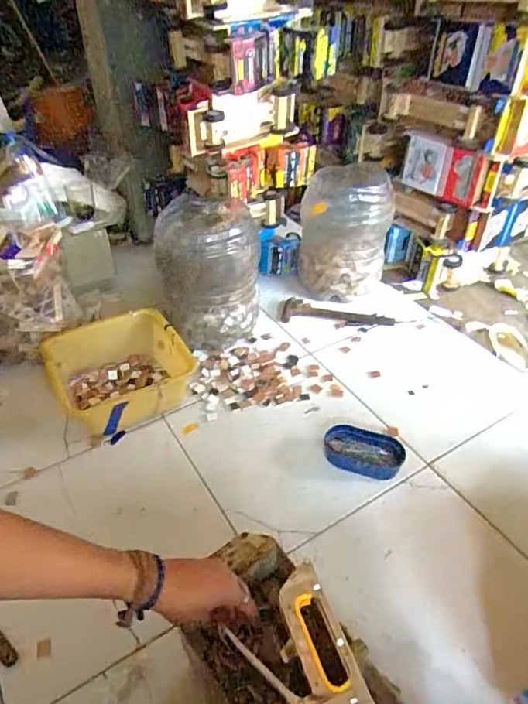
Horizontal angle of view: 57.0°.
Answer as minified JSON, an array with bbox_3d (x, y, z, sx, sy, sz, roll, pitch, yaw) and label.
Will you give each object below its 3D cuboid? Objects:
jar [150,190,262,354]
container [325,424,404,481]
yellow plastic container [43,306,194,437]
[{"bbox_3d":[-0.137,-0.186,1.204,0.223,0.313,0.250,-7,42,-9],"label":"jar"},{"bbox_3d":[0.198,0.199,0.977,0.158,0.041,0.089,18,45,19],"label":"container"},{"bbox_3d":[-0.310,0.045,1.066,0.280,0.138,0.273,-19,45,-21],"label":"yellow plastic container"}]

